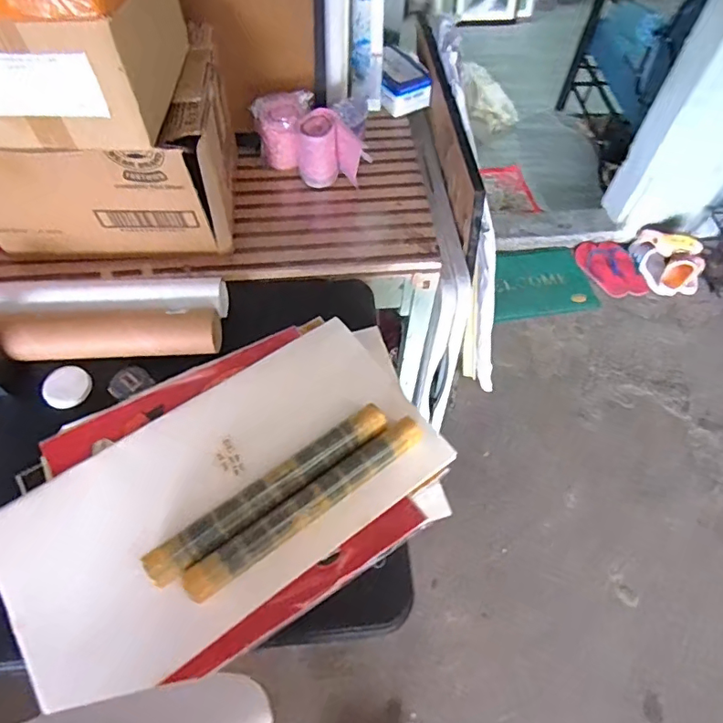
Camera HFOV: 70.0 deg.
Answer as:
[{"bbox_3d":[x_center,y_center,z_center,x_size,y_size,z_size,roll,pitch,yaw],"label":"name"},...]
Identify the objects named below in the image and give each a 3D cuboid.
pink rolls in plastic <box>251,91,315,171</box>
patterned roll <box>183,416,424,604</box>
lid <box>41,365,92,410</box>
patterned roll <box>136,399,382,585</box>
[{"bbox_3d":[-0.154,-0.476,1.055,0.098,0.124,0.098,13,58,6],"label":"pink rolls in plastic"},{"bbox_3d":[-0.068,0.194,0.708,0.373,0.040,0.045,-32,64,-20],"label":"patterned roll"},{"bbox_3d":[-0.475,0.042,0.832,0.073,0.017,0.069,1,57,-2],"label":"lid"},{"bbox_3d":[-0.119,0.171,0.708,0.363,0.032,0.051,-34,65,-17],"label":"patterned roll"}]

